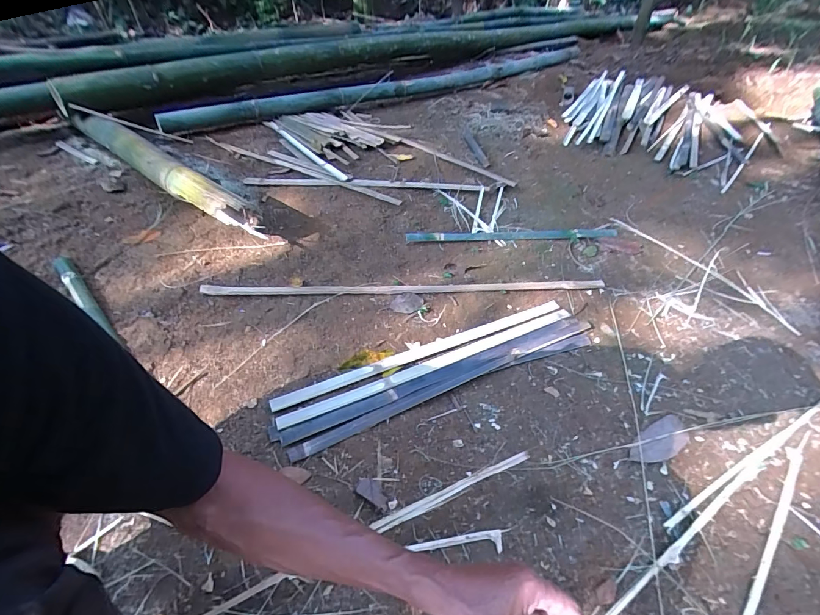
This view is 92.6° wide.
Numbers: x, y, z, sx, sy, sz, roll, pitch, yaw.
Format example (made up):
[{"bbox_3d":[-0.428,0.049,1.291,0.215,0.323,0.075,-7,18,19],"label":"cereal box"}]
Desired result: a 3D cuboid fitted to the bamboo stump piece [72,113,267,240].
[{"bbox_3d":[-0.844,-0.475,1.260,1.138,0.111,0.089,30,50,30],"label":"bamboo stump piece"}]

